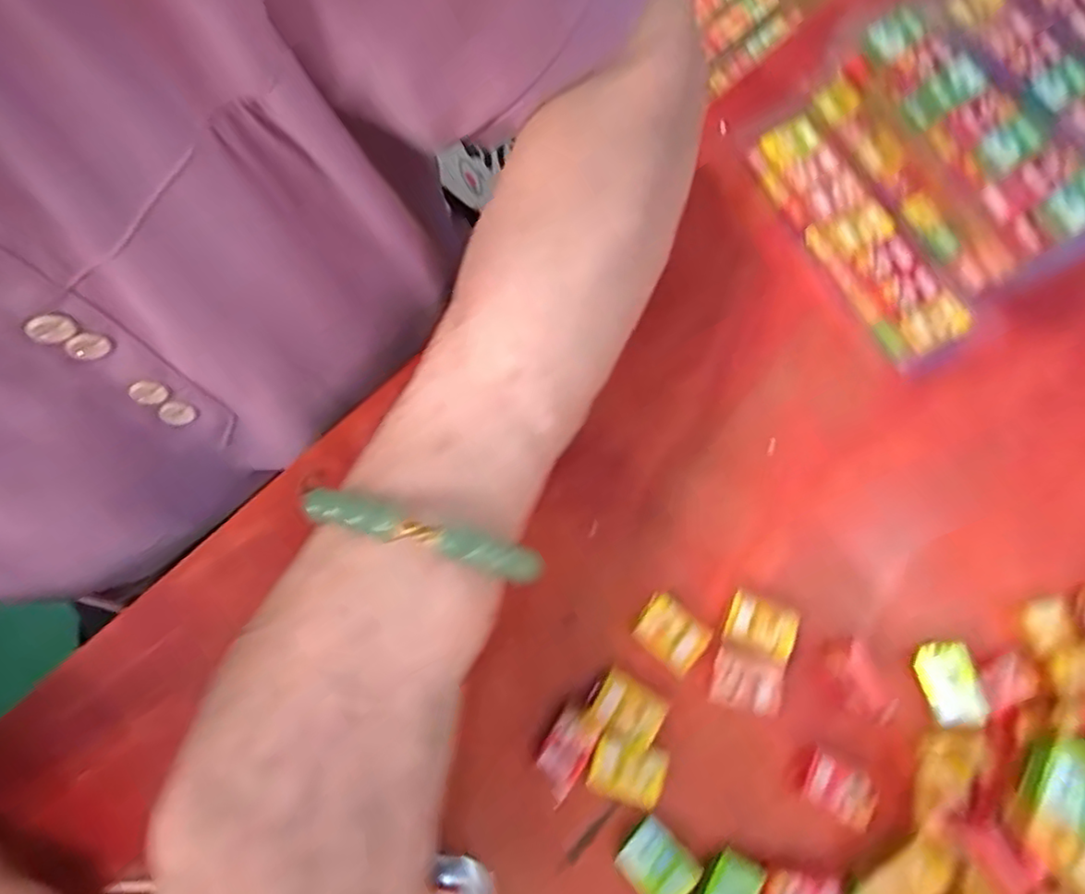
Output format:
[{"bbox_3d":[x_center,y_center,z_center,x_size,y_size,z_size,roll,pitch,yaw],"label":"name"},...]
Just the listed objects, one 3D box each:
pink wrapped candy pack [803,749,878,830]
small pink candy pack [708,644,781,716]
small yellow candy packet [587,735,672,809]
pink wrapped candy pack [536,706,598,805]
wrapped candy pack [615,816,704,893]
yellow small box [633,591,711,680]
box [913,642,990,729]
[{"bbox_3d":[0.106,0.123,0.225,0.024,0.004,0.018,29,77,7],"label":"pink wrapped candy pack"},{"bbox_3d":[0.076,0.087,0.235,0.024,0.004,0.021,15,76,3],"label":"small pink candy pack"},{"bbox_3d":[0.031,0.116,0.226,0.026,0.004,0.020,19,76,4],"label":"small yellow candy packet"},{"bbox_3d":[0.008,0.110,0.227,0.016,0.004,0.028,31,77,7],"label":"pink wrapped candy pack"},{"bbox_3d":[0.040,0.145,0.218,0.021,0.005,0.026,-43,80,-10],"label":"wrapped candy pack"},{"bbox_3d":[0.049,0.071,0.240,0.026,0.004,0.021,39,79,9],"label":"yellow small box"},{"bbox_3d":[0.149,0.087,0.232,0.017,0.009,0.029,-9,76,-3],"label":"box"}]

